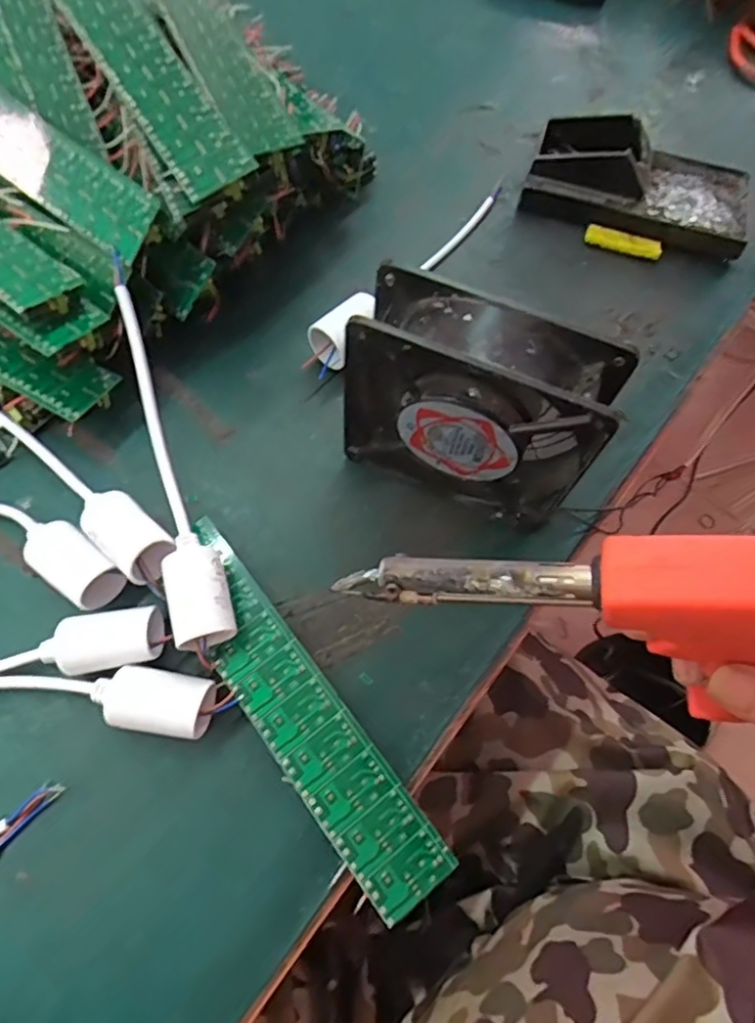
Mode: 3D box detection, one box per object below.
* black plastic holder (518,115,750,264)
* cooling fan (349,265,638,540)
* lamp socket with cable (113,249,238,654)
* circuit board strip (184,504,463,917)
[{"bbox_3d":[0.194,-0.243,0.445,0.154,0.044,0.089,19,67,6],"label":"black plastic holder"},{"bbox_3d":[0.046,-0.049,0.311,0.118,0.120,0.042,19,67,6],"label":"cooling fan"},{"bbox_3d":[-0.108,-0.030,0.315,0.028,0.055,0.202,-16,68,-10],"label":"lamp socket with cable"},{"bbox_3d":[-0.041,0.091,0.293,0.038,0.004,0.197,-36,73,-14],"label":"circuit board strip"}]

